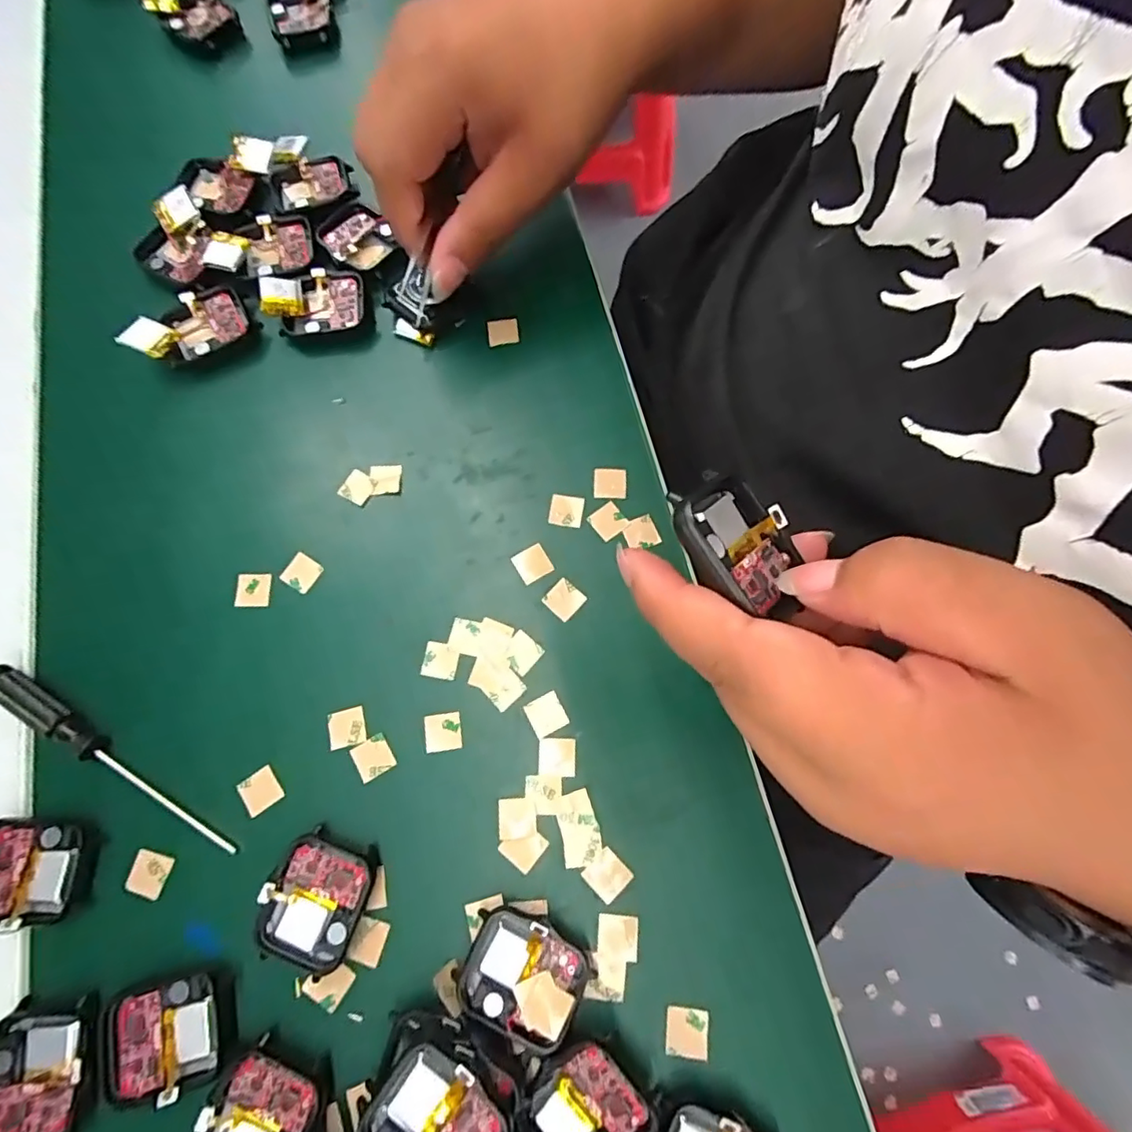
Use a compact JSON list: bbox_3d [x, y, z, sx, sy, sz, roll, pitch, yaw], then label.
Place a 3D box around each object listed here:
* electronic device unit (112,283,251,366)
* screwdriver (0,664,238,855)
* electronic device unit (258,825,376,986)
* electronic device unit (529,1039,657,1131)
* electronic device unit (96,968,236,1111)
[{"bbox_3d":[-0.193,-0.122,0.295,0.055,0.022,0.036,-32,75,-9],"label":"electronic device unit"},{"bbox_3d":[-0.191,0.081,0.238,0.131,0.012,0.012,32,75,10],"label":"screwdriver"},{"bbox_3d":[-0.097,0.130,0.223,0.037,0.010,0.046,21,74,7],"label":"electronic device unit"},{"bbox_3d":[0.007,0.190,0.200,0.038,0.009,0.036,-39,76,-11],"label":"electronic device unit"},{"bbox_3d":[-0.146,0.172,0.209,0.047,0.006,0.035,-13,73,-4],"label":"electronic device unit"}]

